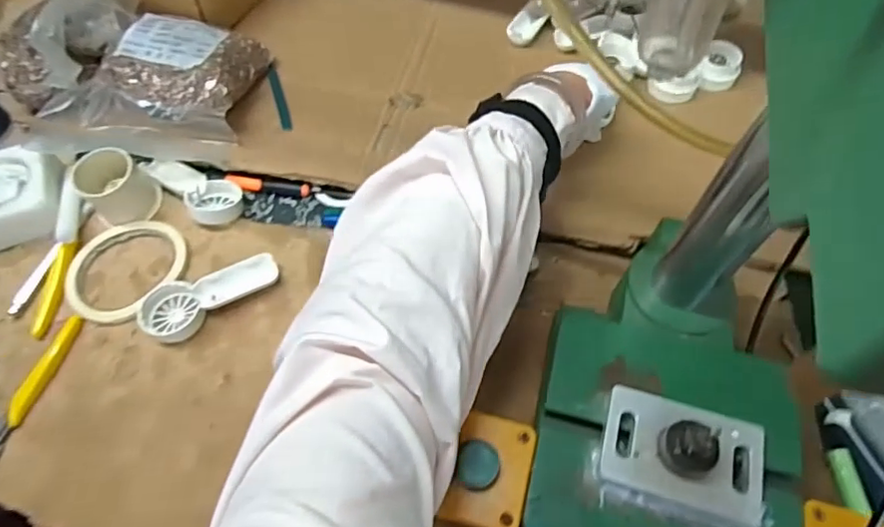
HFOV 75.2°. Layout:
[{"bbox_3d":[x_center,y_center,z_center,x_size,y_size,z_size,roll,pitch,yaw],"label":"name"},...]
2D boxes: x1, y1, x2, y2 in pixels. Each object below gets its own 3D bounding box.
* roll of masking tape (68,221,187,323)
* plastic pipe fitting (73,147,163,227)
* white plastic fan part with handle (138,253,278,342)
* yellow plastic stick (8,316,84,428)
[{"bbox_3d":[-0.270,0.003,0.489,0.089,0.010,0.099,36,66,19],"label":"roll of masking tape"},{"bbox_3d":[-0.283,-0.067,0.503,0.049,0.054,0.051,23,62,13],"label":"plastic pipe fitting"},{"bbox_3d":[-0.191,0.029,0.475,0.110,0.020,0.047,-16,61,-9],"label":"white plastic fan part with handle"},{"bbox_3d":[-0.314,0.083,0.454,0.014,0.015,0.090,9,63,9],"label":"yellow plastic stick"}]

